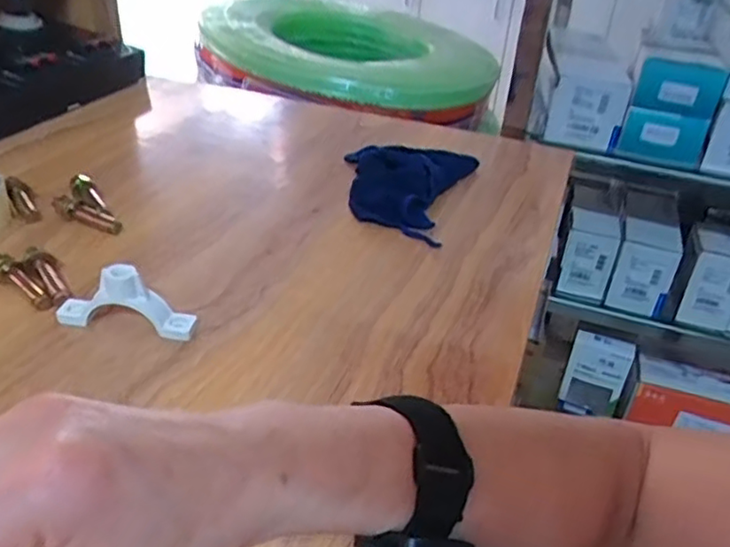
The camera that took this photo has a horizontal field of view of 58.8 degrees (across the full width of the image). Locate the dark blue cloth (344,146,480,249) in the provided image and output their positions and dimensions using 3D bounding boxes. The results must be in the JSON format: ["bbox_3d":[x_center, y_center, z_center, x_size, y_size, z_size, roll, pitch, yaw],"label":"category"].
[{"bbox_3d":[0.031,-0.091,0.619,0.121,0.031,0.175,12,33,12],"label":"dark blue cloth"}]

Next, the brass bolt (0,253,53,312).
[{"bbox_3d":[-0.236,0.006,0.444,0.063,0.017,0.013,26,38,30],"label":"brass bolt"}]

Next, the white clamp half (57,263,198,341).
[{"bbox_3d":[-0.155,0.016,0.416,0.088,0.043,0.018,8,32,5],"label":"white clamp half"}]

